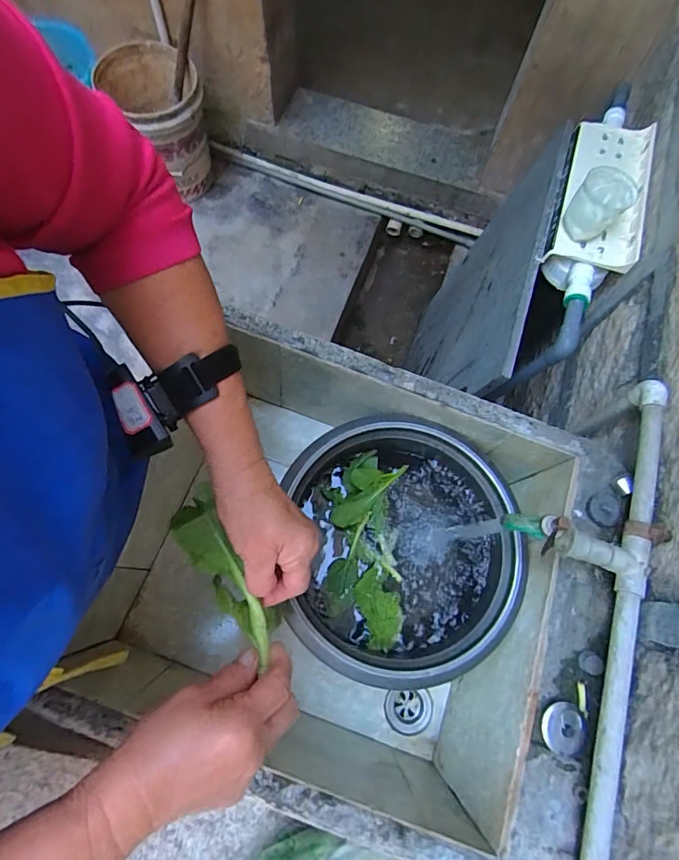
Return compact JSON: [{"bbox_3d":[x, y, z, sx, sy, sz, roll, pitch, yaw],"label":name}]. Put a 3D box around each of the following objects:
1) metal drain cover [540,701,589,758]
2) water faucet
[{"bbox_3d":[0.219,0.289,0.432,0.041,0.009,0.045,15,71,3],"label":"metal drain cover"},{"bbox_3d":[0.232,0.109,0.433,0.129,0.058,0.030,15,71,3],"label":"water faucet"}]

